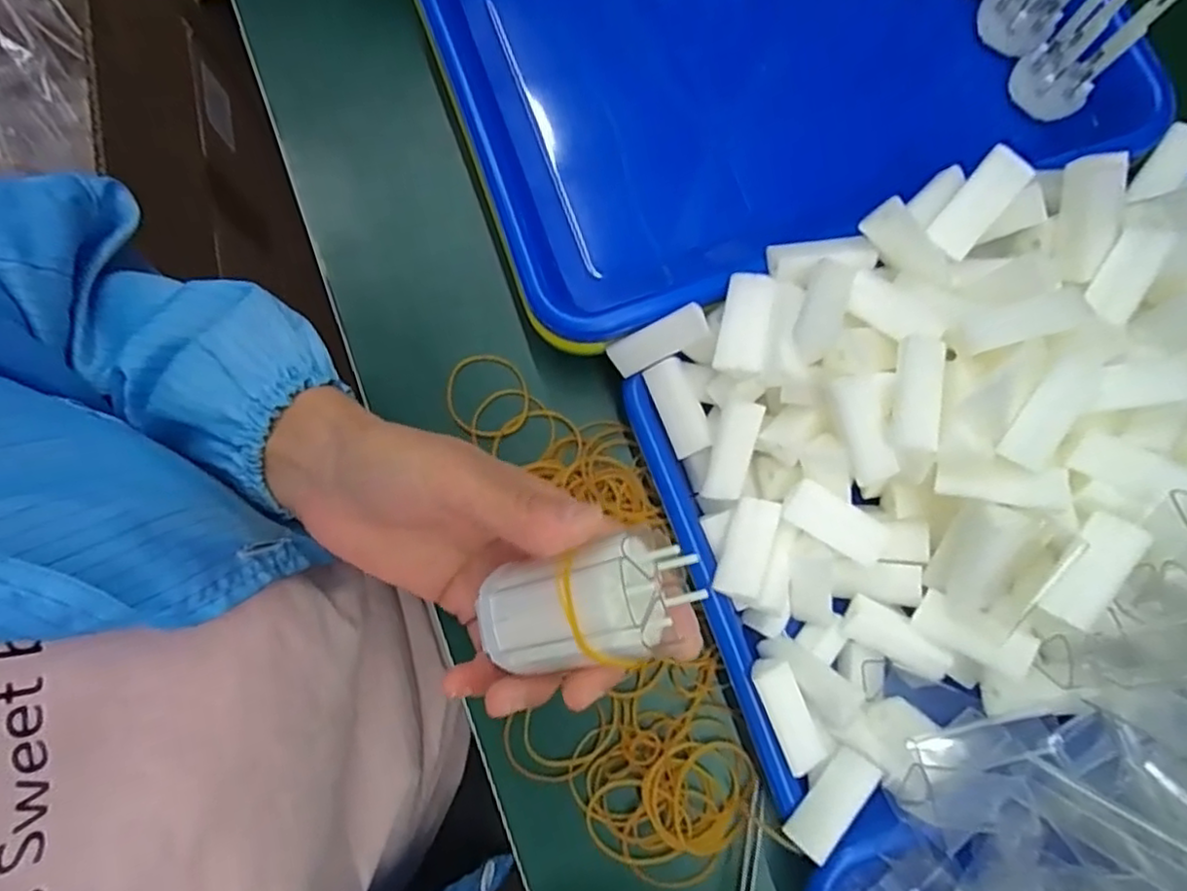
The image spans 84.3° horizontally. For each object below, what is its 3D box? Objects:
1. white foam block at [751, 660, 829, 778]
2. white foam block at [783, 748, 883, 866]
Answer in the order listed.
[{"bbox_3d":[0.083,0.115,0.279,0.018,0.011,0.049,-24,81,-5],"label":"white foam block"},{"bbox_3d":[0.101,0.151,0.276,0.045,0.007,0.021,-46,42,-10],"label":"white foam block"}]

